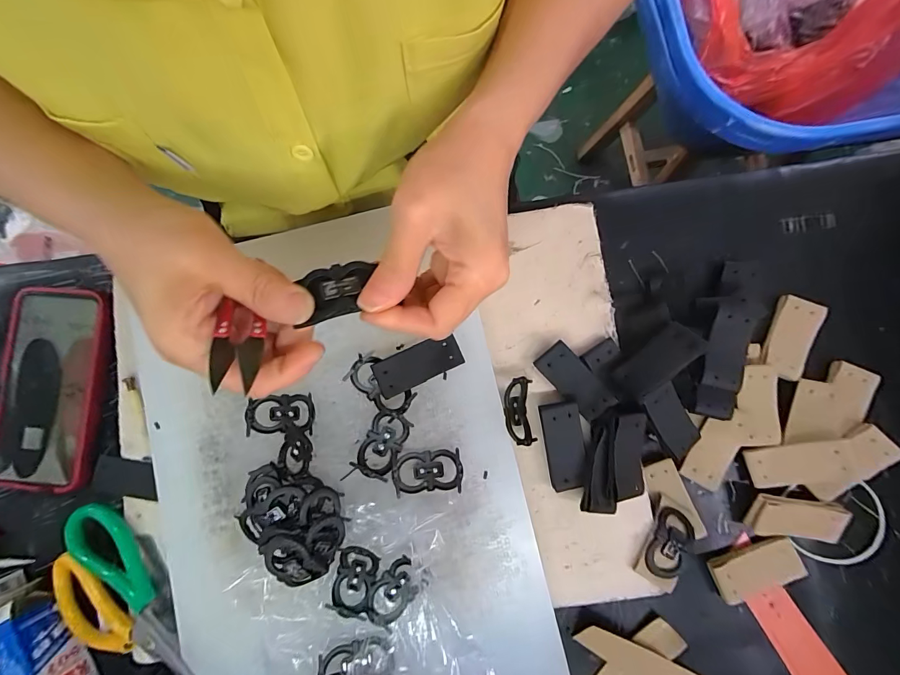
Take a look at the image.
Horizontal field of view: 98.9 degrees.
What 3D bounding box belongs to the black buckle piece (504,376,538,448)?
[{"bbox_3d":[0.051,0.054,0.280,0.026,0.011,0.048,8,68,-44],"label":"black buckle piece"}]

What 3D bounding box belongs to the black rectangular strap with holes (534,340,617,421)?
[{"bbox_3d":[0.091,0.033,0.282,0.027,0.004,0.058,-43,83,18],"label":"black rectangular strap with holes"}]

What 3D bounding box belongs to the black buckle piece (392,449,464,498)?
[{"bbox_3d":[-0.015,0.092,0.264,0.047,0.012,0.027,-6,82,2],"label":"black buckle piece"}]

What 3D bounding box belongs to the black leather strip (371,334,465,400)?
[{"bbox_3d":[-0.023,0.019,0.274,0.062,0.004,0.026,-25,94,-7],"label":"black leather strip"}]

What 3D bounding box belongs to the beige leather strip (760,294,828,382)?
[{"bbox_3d":[0.267,0.000,0.300,0.031,0.006,0.061,23,86,12],"label":"beige leather strip"}]

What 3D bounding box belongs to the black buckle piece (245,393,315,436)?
[{"bbox_3d":[-0.119,0.055,0.276,0.047,0.014,0.027,-2,82,2],"label":"black buckle piece"}]

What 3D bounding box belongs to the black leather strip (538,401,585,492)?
[{"bbox_3d":[0.082,0.078,0.278,0.027,0.005,0.060,-10,88,18],"label":"black leather strip"}]

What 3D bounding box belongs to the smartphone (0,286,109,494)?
[{"bbox_3d":[-0.338,0.041,0.324,0.085,0.010,0.165,2,84,4],"label":"smartphone"}]

